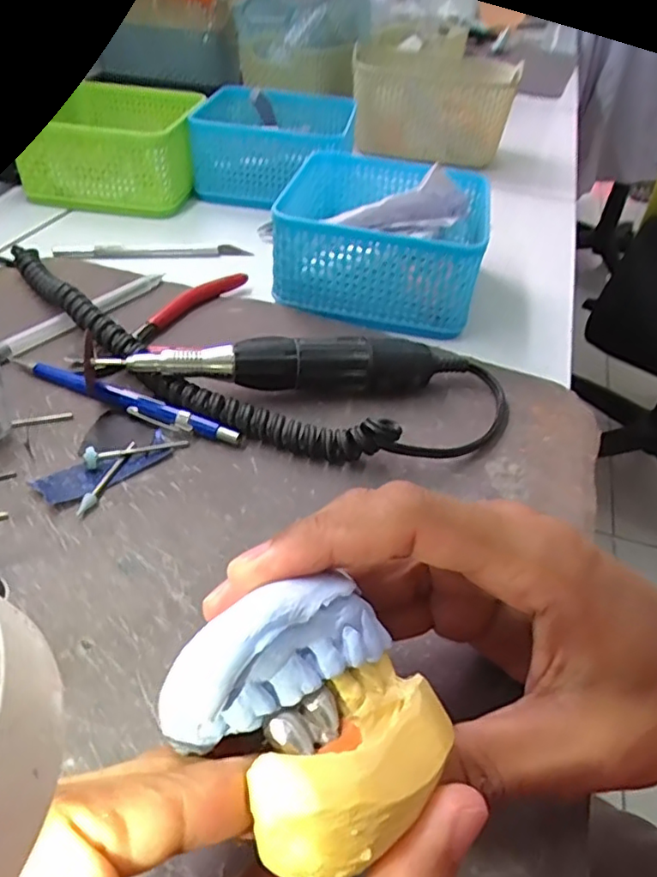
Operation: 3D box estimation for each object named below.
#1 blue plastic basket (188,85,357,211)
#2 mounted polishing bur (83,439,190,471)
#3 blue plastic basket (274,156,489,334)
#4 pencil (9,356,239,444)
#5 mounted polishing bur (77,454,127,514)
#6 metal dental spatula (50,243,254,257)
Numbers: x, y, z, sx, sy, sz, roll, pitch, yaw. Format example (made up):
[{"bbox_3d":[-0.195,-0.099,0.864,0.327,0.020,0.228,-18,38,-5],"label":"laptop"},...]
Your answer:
[{"bbox_3d":[-0.049,-0.253,0.523,0.126,0.058,0.112,4,43,-2],"label":"blue plastic basket"},{"bbox_3d":[-0.089,0.004,0.279,0.047,0.009,0.008,-16,48,-22],"label":"mounted polishing bur"},{"bbox_3d":[0.033,-0.143,0.407,0.135,0.068,0.132,12,43,6],"label":"blue plastic basket"},{"bbox_3d":[-0.107,-0.020,0.304,0.134,0.008,0.011,20,45,14],"label":"pencil"},{"bbox_3d":[-0.099,0.016,0.268,0.005,0.004,0.044,13,44,7],"label":"mounted polishing bur"},{"bbox_3d":[-0.126,-0.137,0.434,0.136,0.008,0.011,-4,44,-11],"label":"metal dental spatula"}]

